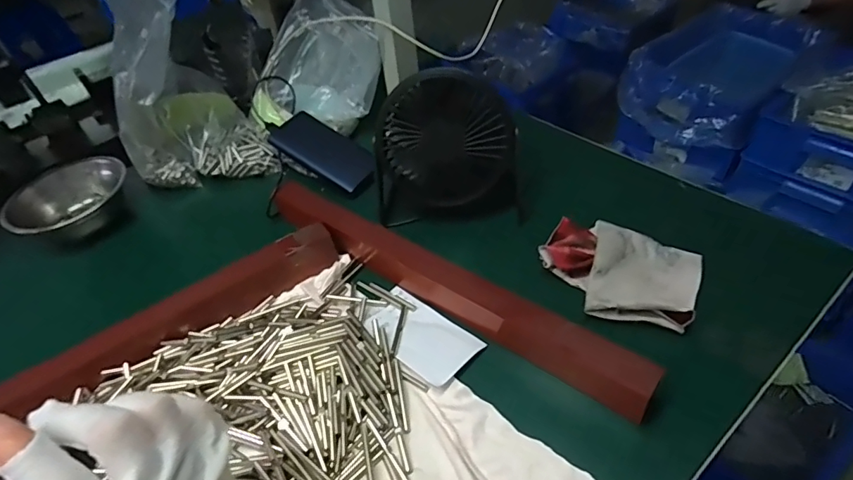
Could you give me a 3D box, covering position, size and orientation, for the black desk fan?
[{"bbox_3d":[0.015,-0.092,0.471,0.136,0.126,0.093,-10,45,-3],"label":"black desk fan"}]

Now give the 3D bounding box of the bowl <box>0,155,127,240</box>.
[{"bbox_3d":[-0.414,-0.040,0.570,0.121,0.060,0.121,-4,45,4],"label":"bowl"}]

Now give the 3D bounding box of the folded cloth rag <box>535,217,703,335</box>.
[{"bbox_3d":[0.164,0.023,0.408,0.122,0.025,0.102,20,51,25],"label":"folded cloth rag"}]

